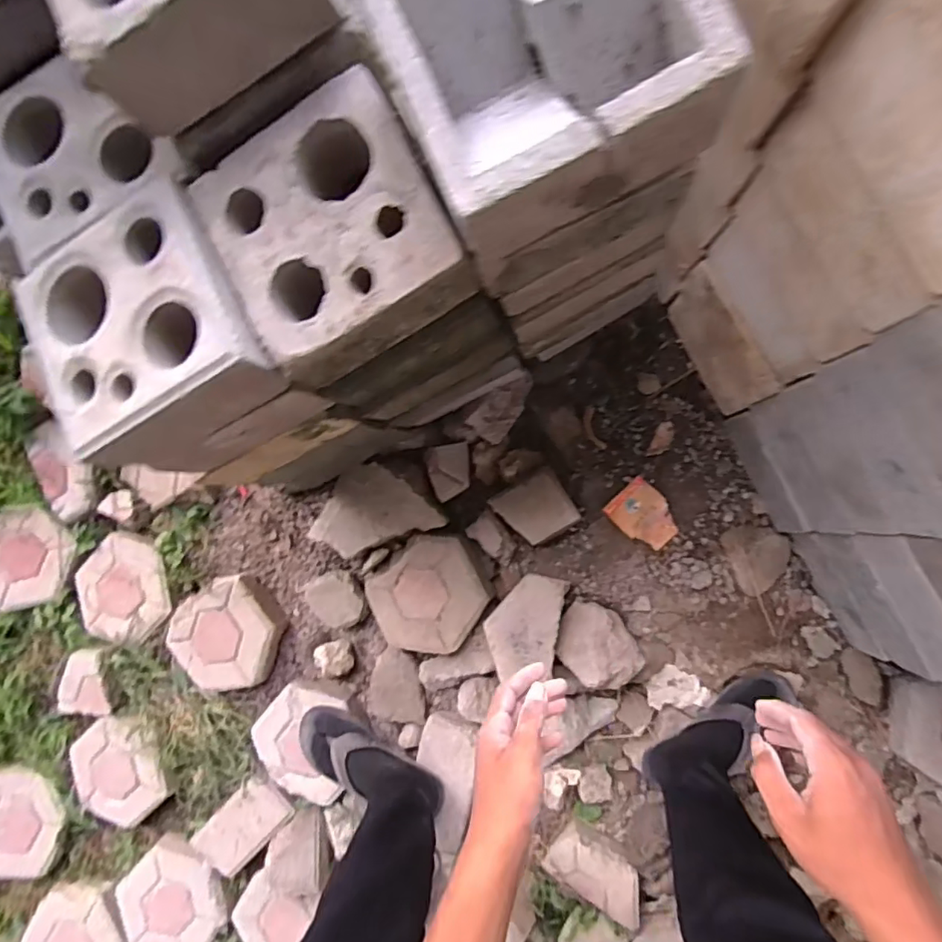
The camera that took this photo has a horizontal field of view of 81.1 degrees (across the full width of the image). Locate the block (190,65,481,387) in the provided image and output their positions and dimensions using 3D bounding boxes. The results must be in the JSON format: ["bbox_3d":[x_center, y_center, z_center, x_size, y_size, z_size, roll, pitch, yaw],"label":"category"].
[{"bbox_3d":[-0.131,-0.221,0.520,0.197,0.093,0.208,-28,86,8],"label":"block"}]

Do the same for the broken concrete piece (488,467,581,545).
[{"bbox_3d":[0.110,0.066,0.927,0.116,0.051,0.111,-33,85,6],"label":"broken concrete piece"}]

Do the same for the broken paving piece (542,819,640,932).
[{"bbox_3d":[0.224,0.688,0.936,0.181,0.030,0.087,38,94,7],"label":"broken paving piece"}]

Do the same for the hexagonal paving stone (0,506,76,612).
[{"bbox_3d":[-0.882,0.170,1.089,0.207,0.031,0.191,-14,88,8],"label":"hexagonal paving stone"}]

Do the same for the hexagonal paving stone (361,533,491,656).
[{"bbox_3d":[-0.074,0.220,0.953,0.208,0.045,0.186,-41,84,5],"label":"hexagonal paving stone"}]

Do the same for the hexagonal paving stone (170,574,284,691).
[{"bbox_3d":[-0.446,0.307,1.004,0.210,0.049,0.197,-37,85,5],"label":"hexagonal paving stone"}]

